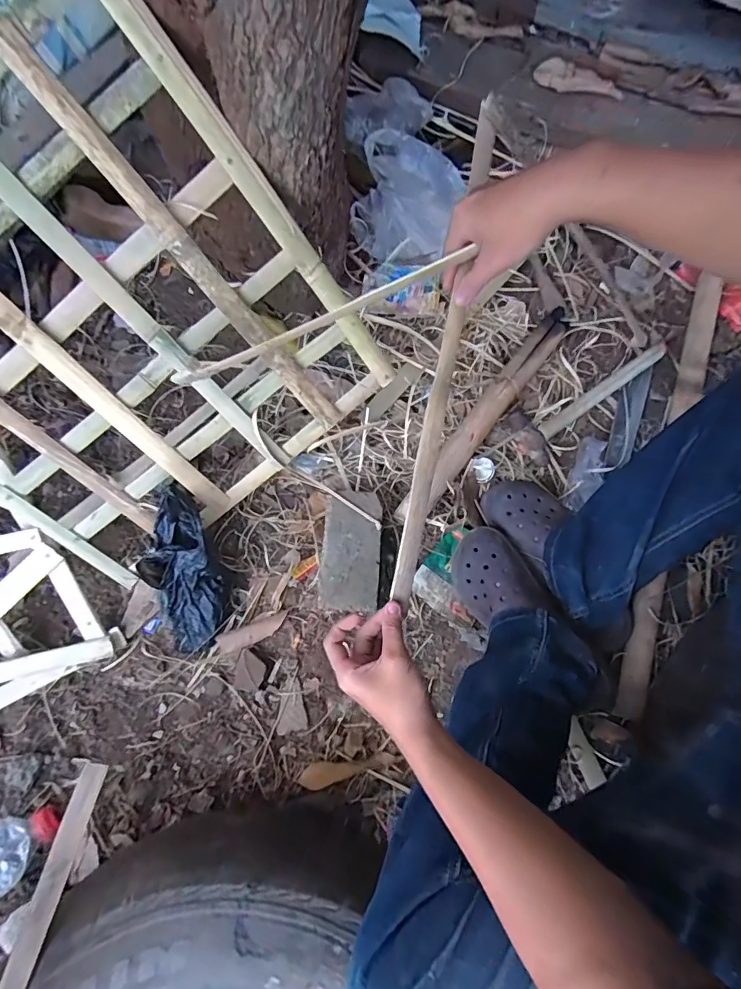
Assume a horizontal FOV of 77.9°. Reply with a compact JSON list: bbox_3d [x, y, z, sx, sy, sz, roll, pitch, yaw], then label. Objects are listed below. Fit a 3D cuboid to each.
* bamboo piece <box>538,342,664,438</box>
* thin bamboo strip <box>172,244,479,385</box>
[{"bbox_3d":[0.375,-0.168,0.737,0.250,0.015,0.022,-35,79,-7],"label":"bamboo piece"},{"bbox_3d":[-0.063,-0.171,0.468,0.337,0.018,0.011,-15,76,19],"label":"thin bamboo strip"}]

